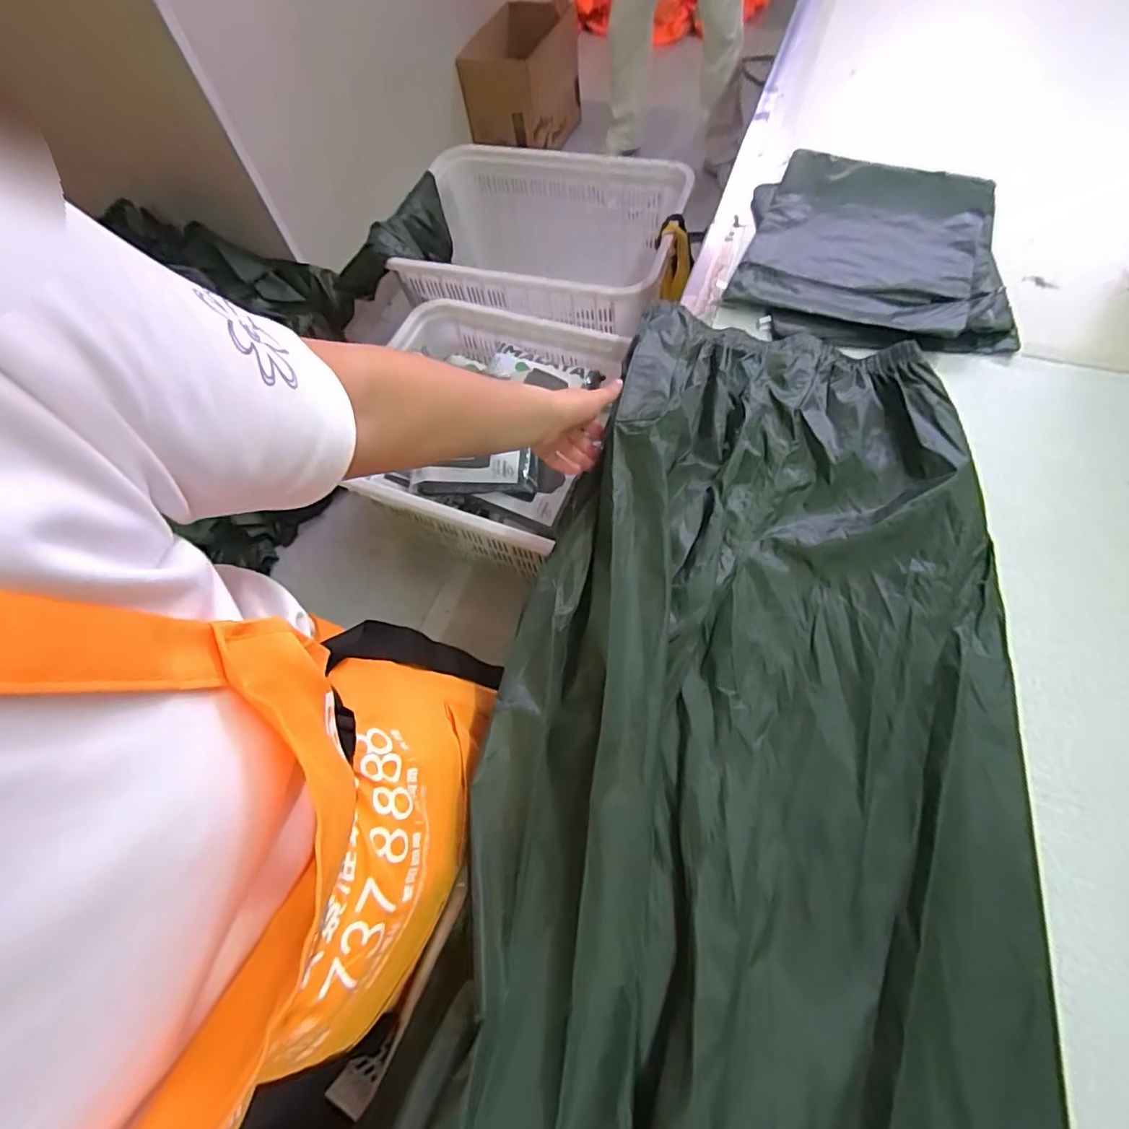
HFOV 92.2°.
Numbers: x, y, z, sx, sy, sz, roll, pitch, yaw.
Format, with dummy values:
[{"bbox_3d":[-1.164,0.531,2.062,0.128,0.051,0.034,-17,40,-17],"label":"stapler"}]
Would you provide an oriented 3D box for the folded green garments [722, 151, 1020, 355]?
[{"bbox_3d":[0.402,-0.410,0.707,0.327,0.045,0.355,18,65,8],"label":"folded green garments"}]

